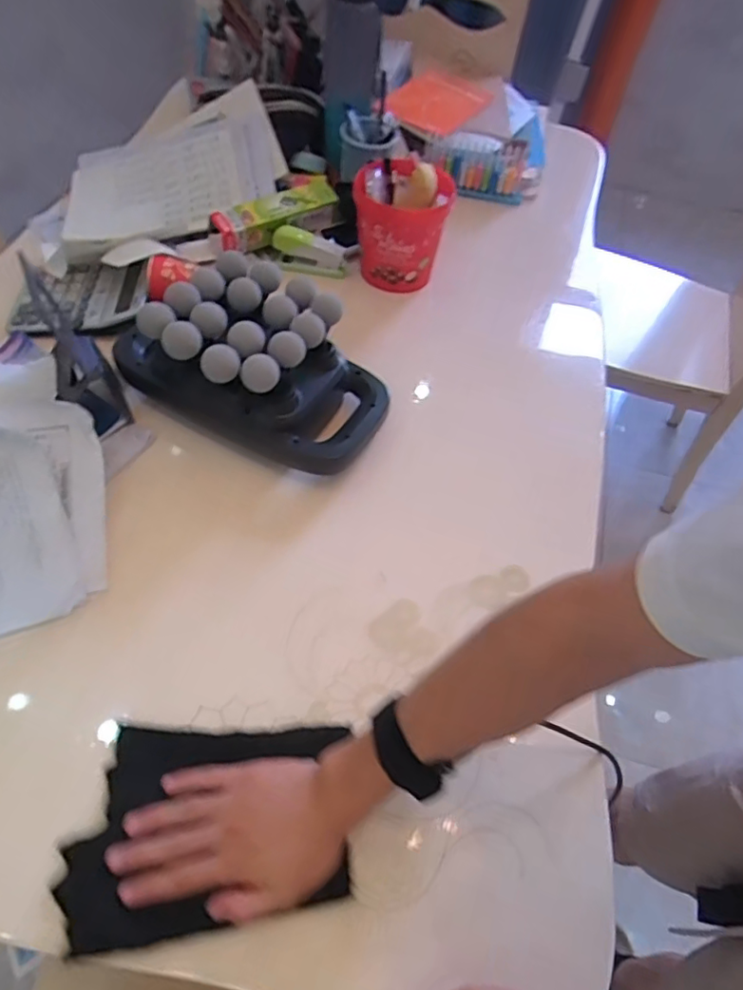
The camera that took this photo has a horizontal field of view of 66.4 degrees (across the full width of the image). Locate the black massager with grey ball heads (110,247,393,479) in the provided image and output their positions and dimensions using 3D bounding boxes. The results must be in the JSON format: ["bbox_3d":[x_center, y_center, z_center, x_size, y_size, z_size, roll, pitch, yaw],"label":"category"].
[{"bbox_3d":[-0.121,-0.154,0.612,0.283,0.105,0.171,31,59,15],"label":"black massager with grey ball heads"}]

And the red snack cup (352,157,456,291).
[{"bbox_3d":[0.040,-0.366,0.774,0.121,0.144,0.101,19,57,8],"label":"red snack cup"}]

